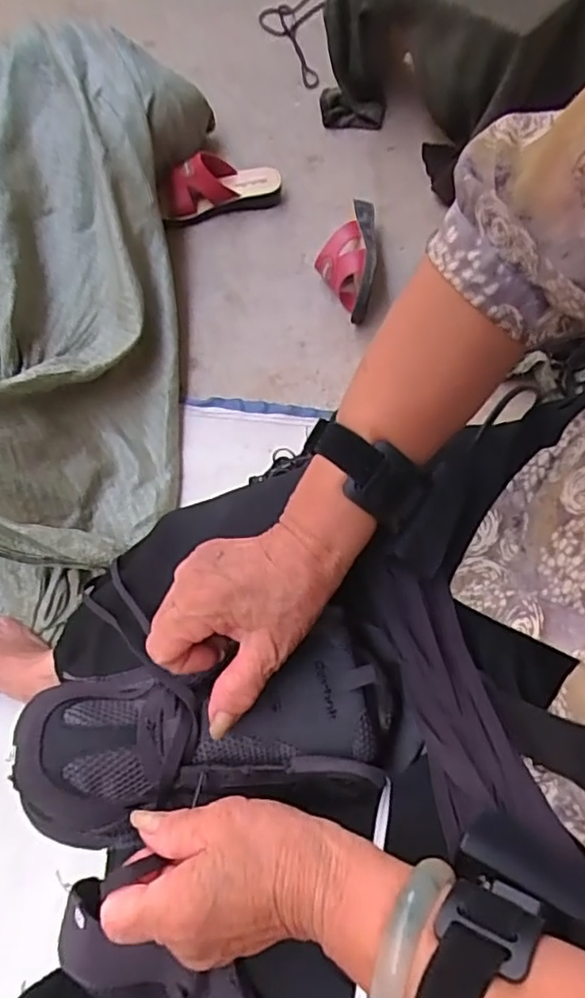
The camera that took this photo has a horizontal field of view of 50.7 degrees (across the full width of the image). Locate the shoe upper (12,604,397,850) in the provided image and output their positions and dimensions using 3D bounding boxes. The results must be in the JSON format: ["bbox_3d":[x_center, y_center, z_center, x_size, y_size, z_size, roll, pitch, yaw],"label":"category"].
[{"bbox_3d":[-0.046,0.137,0.365,0.217,0.049,0.099,-11,66,-3],"label":"shoe upper"}]

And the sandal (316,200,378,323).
[{"bbox_3d":[0.083,-0.382,0.976,0.090,0.088,0.228,2,66,1],"label":"sandal"}]

